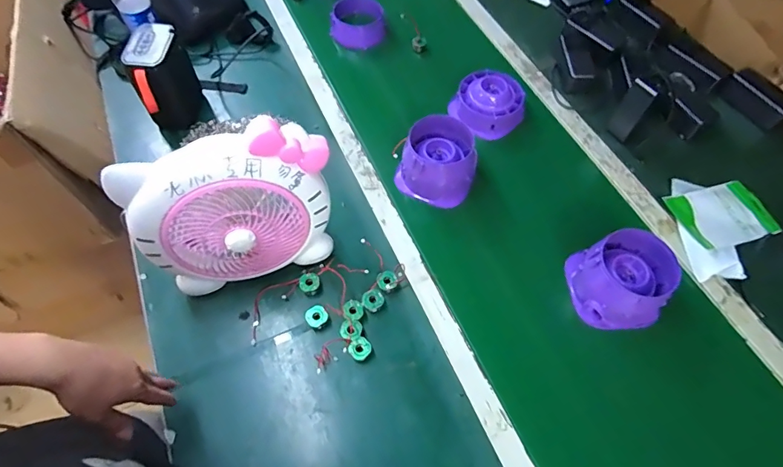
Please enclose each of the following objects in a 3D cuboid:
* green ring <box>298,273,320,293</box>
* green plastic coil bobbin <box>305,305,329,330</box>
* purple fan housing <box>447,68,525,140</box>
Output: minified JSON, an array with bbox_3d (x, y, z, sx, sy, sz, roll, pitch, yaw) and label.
[{"bbox_3d":[-0.130,0.078,0.694,0.032,0.012,0.031,0,63,-1],"label":"green ring"},{"bbox_3d":[-0.114,0.129,0.669,0.032,0.019,0.031,-30,67,-15],"label":"green plastic coil bobbin"},{"bbox_3d":[0.200,-0.262,0.884,0.128,0.060,0.133,1,60,-2],"label":"purple fan housing"}]

